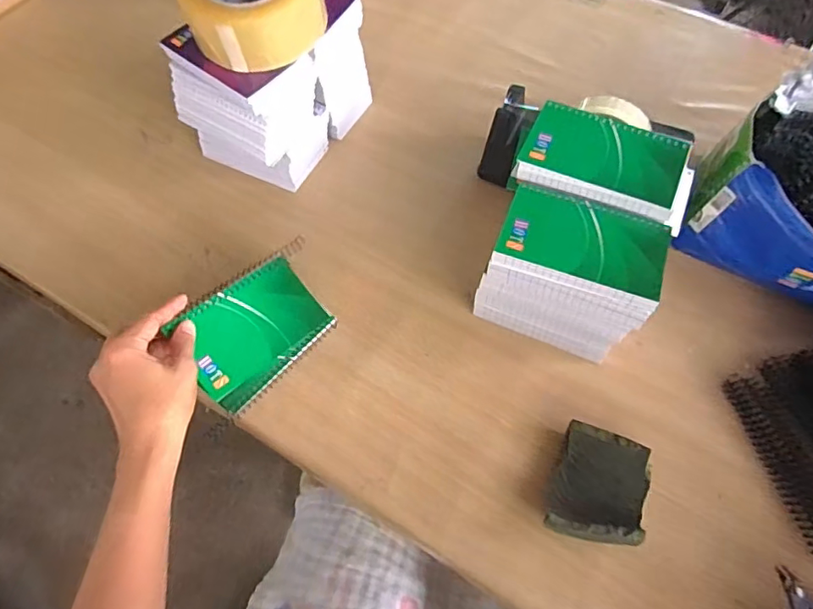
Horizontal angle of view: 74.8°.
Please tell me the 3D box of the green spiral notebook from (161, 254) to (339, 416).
[{"bbox_3d":[-0.141,0.023,0.496,0.130,0.011,0.102,-40,96,-25],"label":"green spiral notebook"}]

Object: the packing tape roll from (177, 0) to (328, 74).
[{"bbox_3d":[-0.147,-0.294,0.513,0.133,0.066,0.120,-12,62,-6],"label":"packing tape roll"}]

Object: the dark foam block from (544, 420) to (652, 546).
[{"bbox_3d":[0.157,0.151,0.432,0.070,0.031,0.089,20,62,13],"label":"dark foam block"}]

